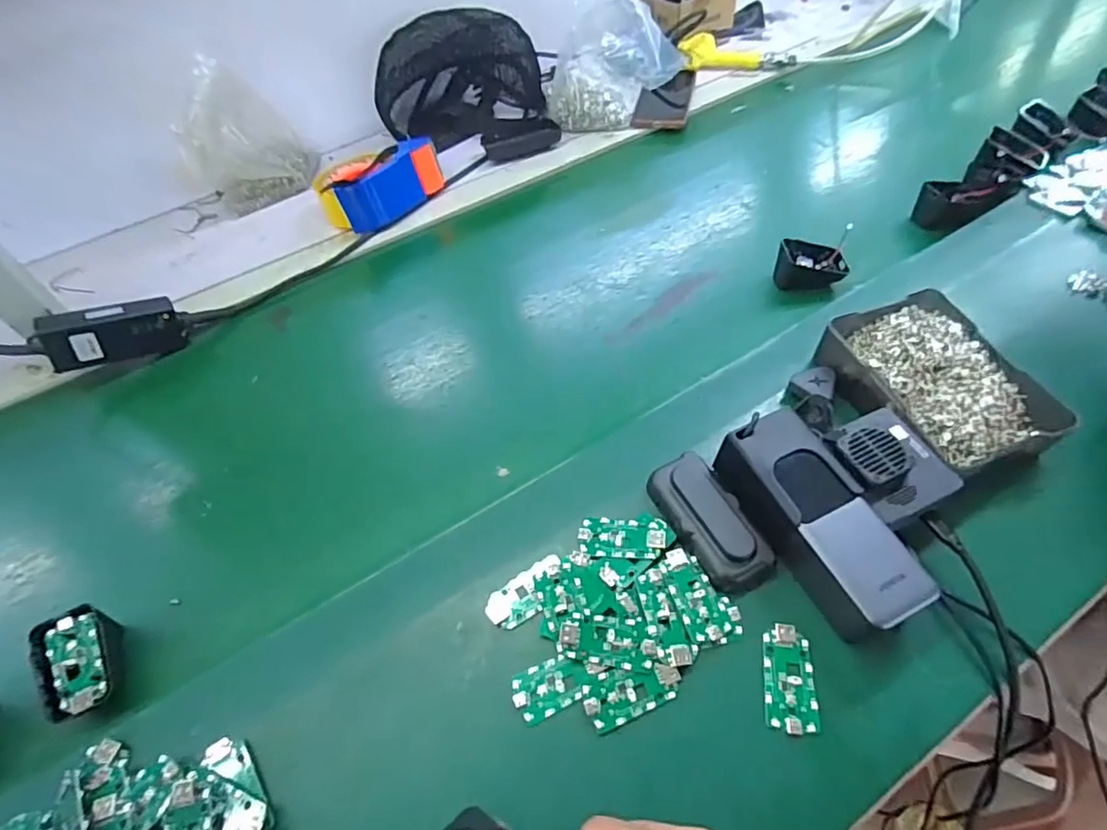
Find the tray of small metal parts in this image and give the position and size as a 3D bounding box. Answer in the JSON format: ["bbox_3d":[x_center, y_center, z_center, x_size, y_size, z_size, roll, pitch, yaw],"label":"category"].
[{"bbox_3d":[0.312,-0.025,0.466,0.133,0.043,0.162,-16,53,-6],"label":"tray of small metal parts"}]

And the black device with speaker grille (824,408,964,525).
[{"bbox_3d":[0.240,0.034,0.404,0.073,0.029,0.075,-23,54,-12],"label":"black device with speaker grille"}]

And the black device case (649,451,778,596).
[{"bbox_3d":[0.116,0.079,0.419,0.048,0.028,0.103,-25,54,-13],"label":"black device case"}]

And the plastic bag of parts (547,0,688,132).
[{"bbox_3d":[0.070,-0.475,0.735,0.096,0.181,0.173,-35,57,-19],"label":"plastic bag of parts"}]

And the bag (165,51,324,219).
[{"bbox_3d":[-0.412,-0.364,0.742,0.143,0.161,0.119,-17,53,-7],"label":"bag"}]

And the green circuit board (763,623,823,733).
[{"bbox_3d":[0.154,0.170,0.364,0.032,0.007,0.062,4,53,9],"label":"green circuit board"}]

